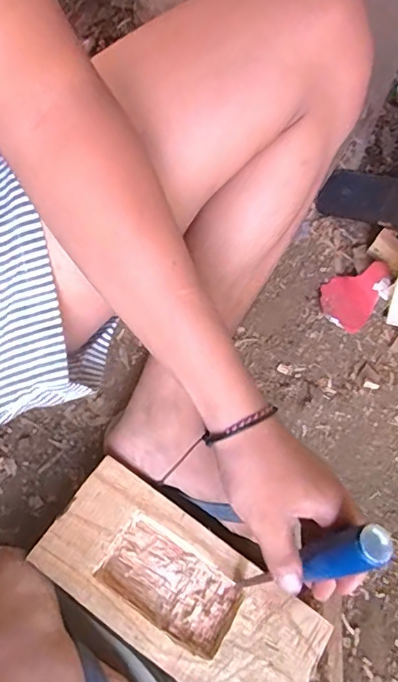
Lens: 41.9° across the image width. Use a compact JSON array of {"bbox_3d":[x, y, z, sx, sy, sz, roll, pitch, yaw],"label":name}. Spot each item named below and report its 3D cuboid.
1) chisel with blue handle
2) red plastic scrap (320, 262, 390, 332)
[{"bbox_3d":[0.070,0.166,0.384,0.027,0.245,0.027,37,61,8],"label":"chisel with blue handle"},{"bbox_3d":[0.192,-0.063,0.652,0.065,0.009,0.096,27,86,16],"label":"red plastic scrap"}]

